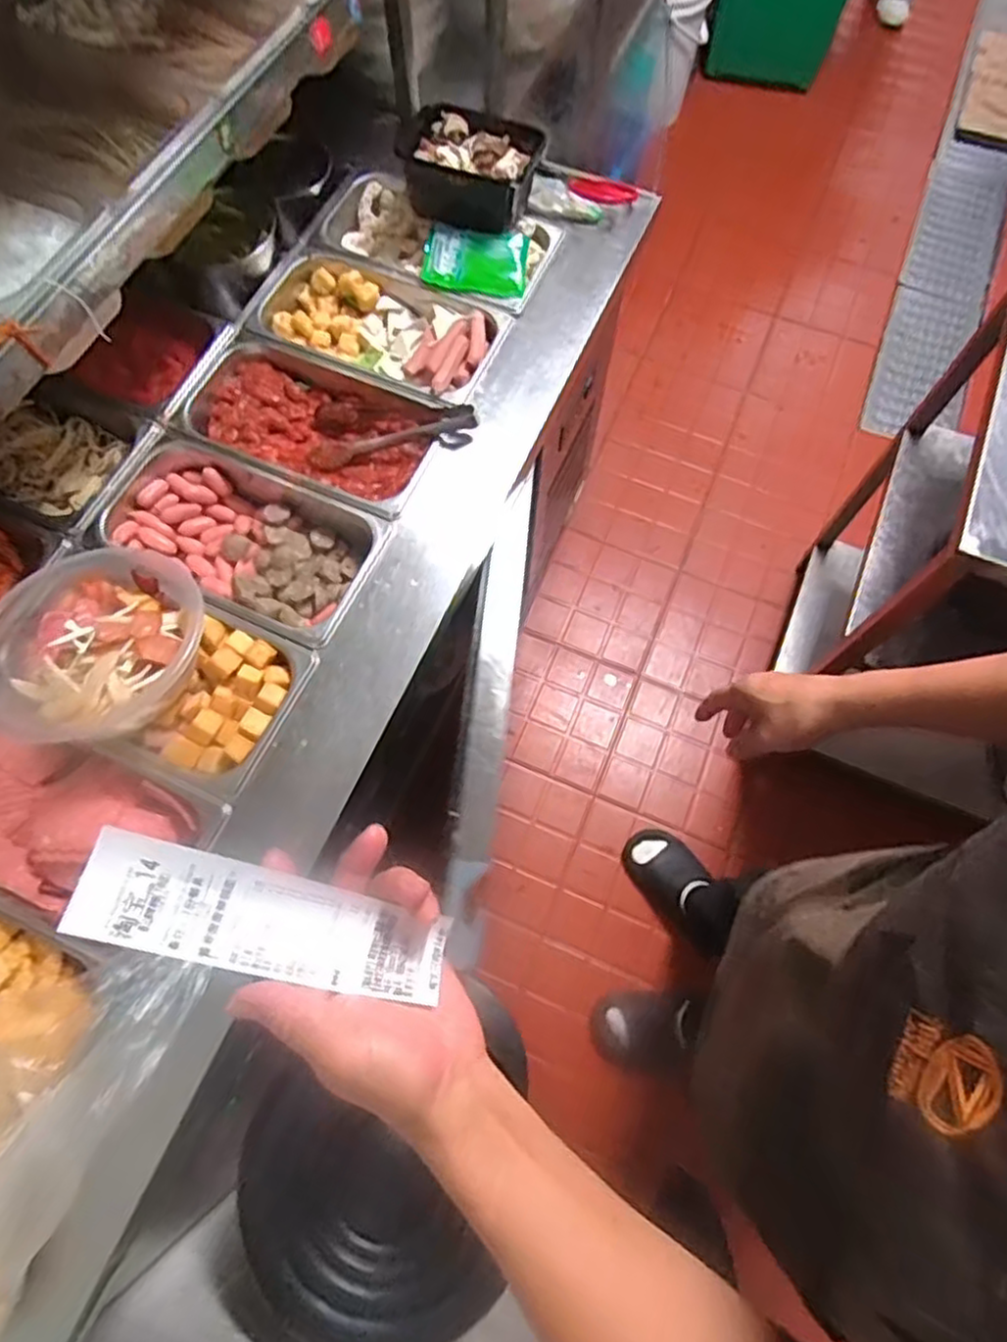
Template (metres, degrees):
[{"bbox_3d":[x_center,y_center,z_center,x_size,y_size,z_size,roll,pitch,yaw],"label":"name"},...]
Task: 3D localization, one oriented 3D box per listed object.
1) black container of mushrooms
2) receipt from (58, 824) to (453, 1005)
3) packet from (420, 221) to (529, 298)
[{"bbox_3d":[-0.048,-0.672,0.948,0.177,0.089,0.134,15,70,5],"label":"black container of mushrooms"},{"bbox_3d":[-0.128,0.138,0.383,0.194,0.014,0.053,20,69,-14],"label":"receipt"},{"bbox_3d":[-0.037,-0.549,0.939,0.138,0.032,0.101,5,69,2],"label":"packet"}]

